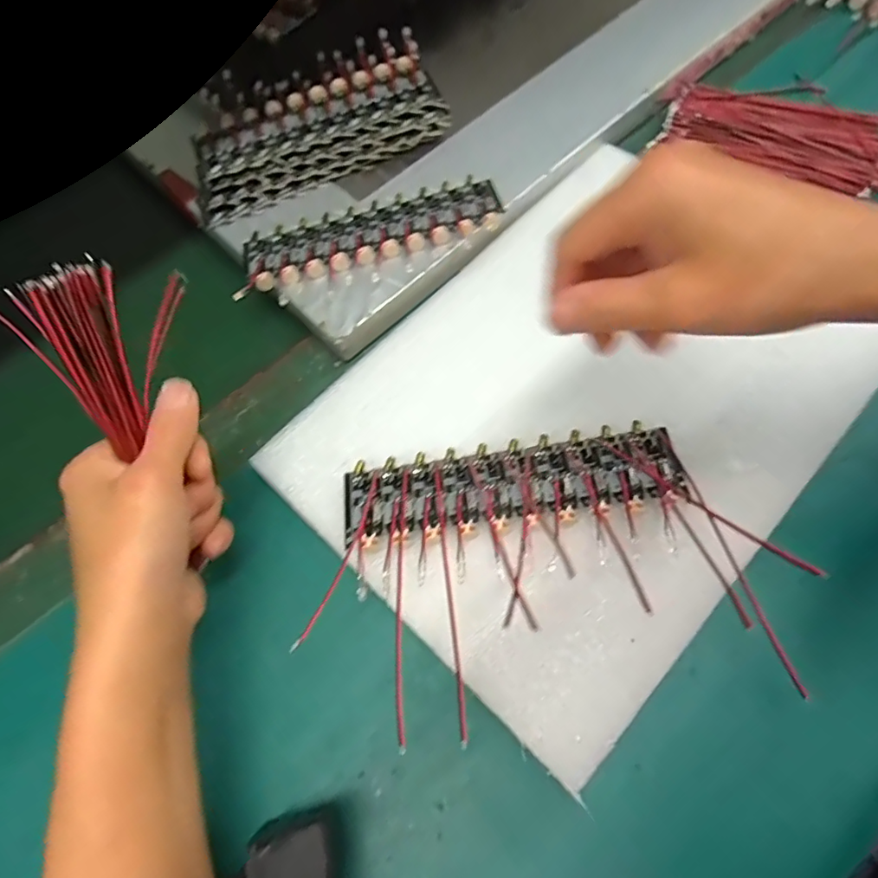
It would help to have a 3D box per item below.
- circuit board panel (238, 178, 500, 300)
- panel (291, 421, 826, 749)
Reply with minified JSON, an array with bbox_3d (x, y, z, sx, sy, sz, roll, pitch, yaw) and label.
[{"bbox_3d":[-0.043,-0.131,0.338,0.161,0.012,0.054,-16,63,0],"label":"circuit board panel"},{"bbox_3d":[0.049,0.047,0.252,0.196,0.014,0.107,-8,63,3],"label":"panel"}]

